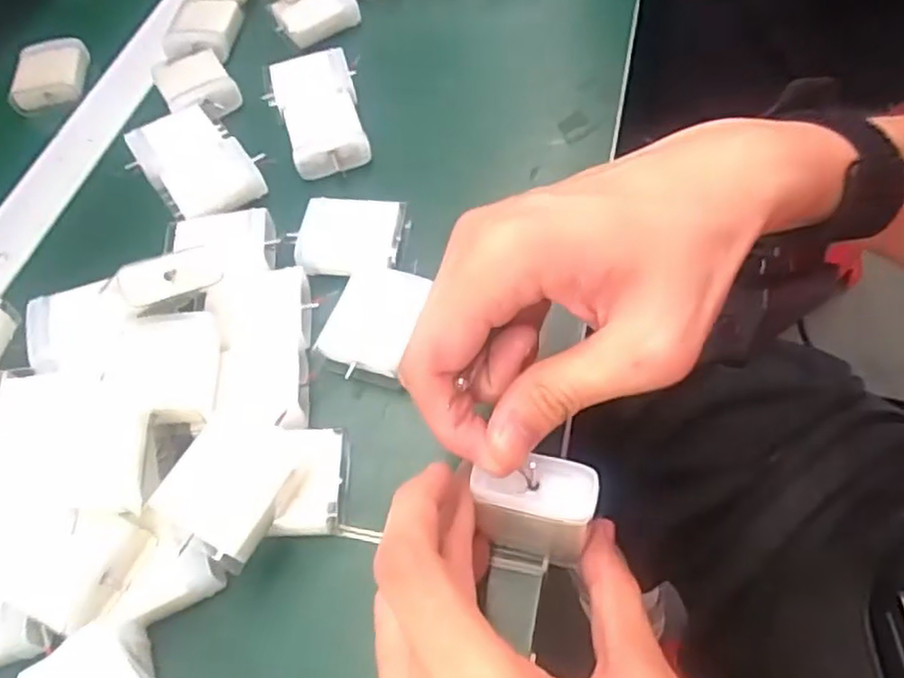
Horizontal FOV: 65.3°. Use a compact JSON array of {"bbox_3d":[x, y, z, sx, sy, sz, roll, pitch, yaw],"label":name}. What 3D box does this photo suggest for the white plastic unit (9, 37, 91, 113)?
[{"bbox_3d":[-0.268,-0.179,0.473,0.042,0.013,0.059,-7,55,4],"label":"white plastic unit"}]

